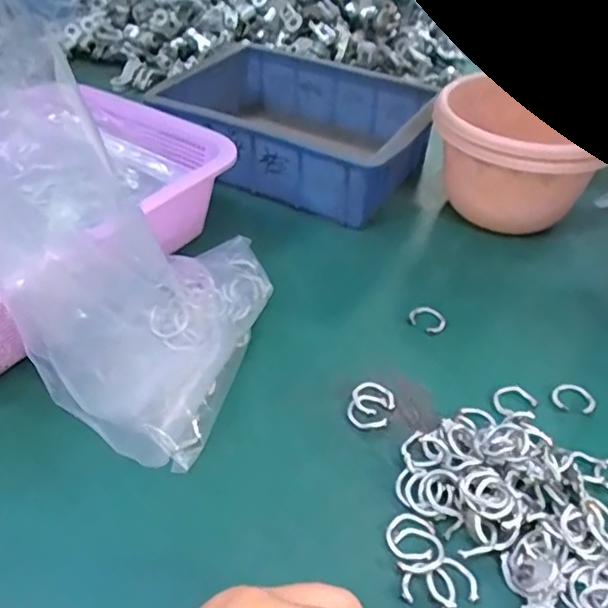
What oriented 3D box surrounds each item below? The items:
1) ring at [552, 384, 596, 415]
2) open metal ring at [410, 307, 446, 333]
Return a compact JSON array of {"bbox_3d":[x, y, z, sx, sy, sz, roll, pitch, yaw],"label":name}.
[{"bbox_3d":[0.175,0.061,0.382,0.025,0.004,0.025,1,42,-1],"label":"ring"},{"bbox_3d":[0.092,0.011,0.436,0.025,0.005,0.023,1,42,-1],"label":"open metal ring"}]

